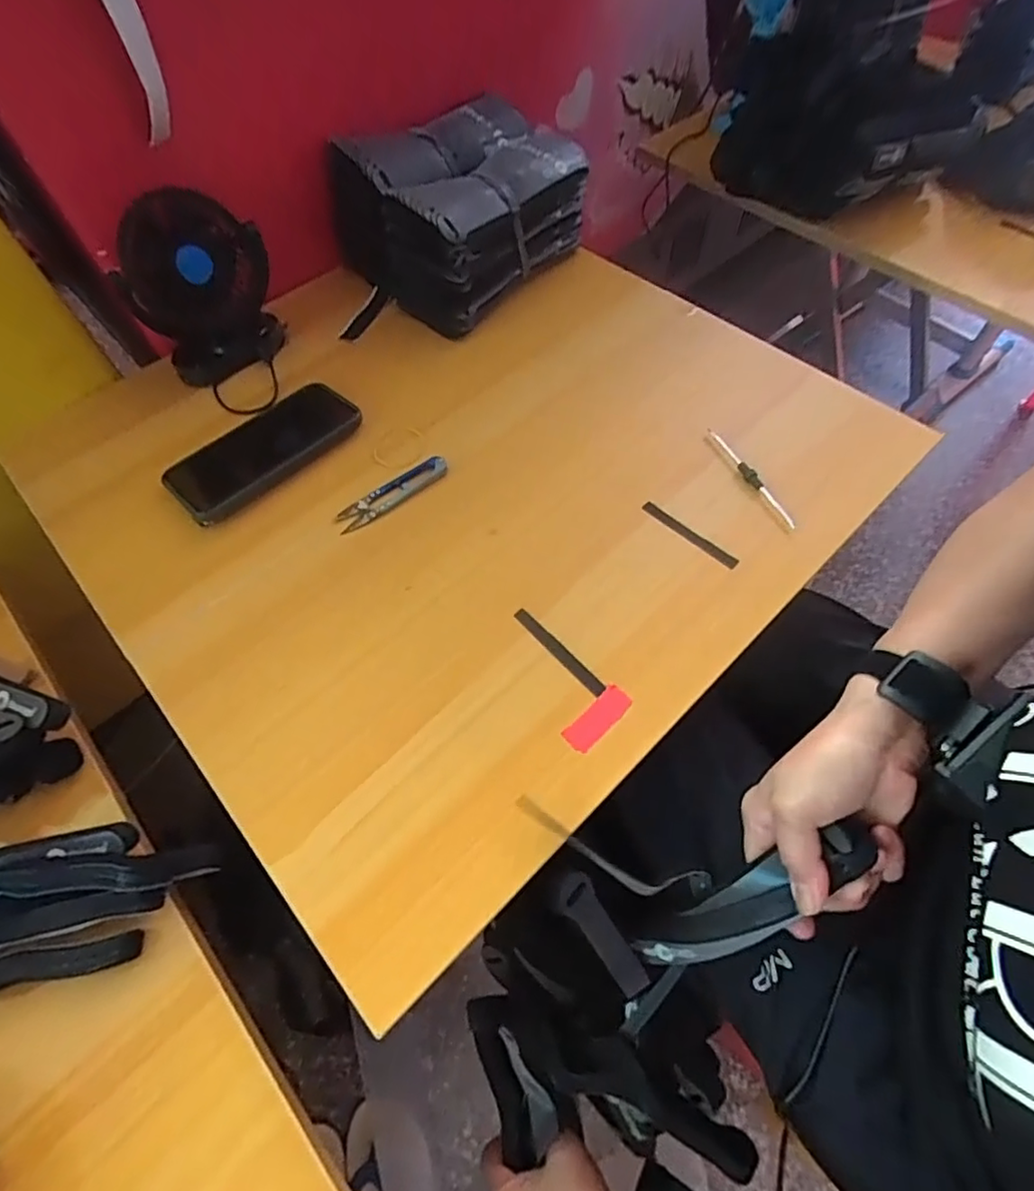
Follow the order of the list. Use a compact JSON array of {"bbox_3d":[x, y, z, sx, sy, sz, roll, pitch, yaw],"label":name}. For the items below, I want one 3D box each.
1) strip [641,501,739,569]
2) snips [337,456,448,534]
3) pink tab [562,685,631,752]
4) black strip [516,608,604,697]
[{"bbox_3d":[0.133,-0.048,0.448,0.011,0.004,0.084,-41,67,-19],"label":"strip"},{"bbox_3d":[-0.100,-0.084,0.476,0.099,0.011,0.024,-31,64,-14],"label":"snips"},{"bbox_3d":[0.053,0.080,0.381,0.050,0.004,0.020,-41,67,-19],"label":"pink tab"},{"bbox_3d":[0.029,0.038,0.405,0.011,0.004,0.083,-43,68,-12],"label":"black strip"}]

